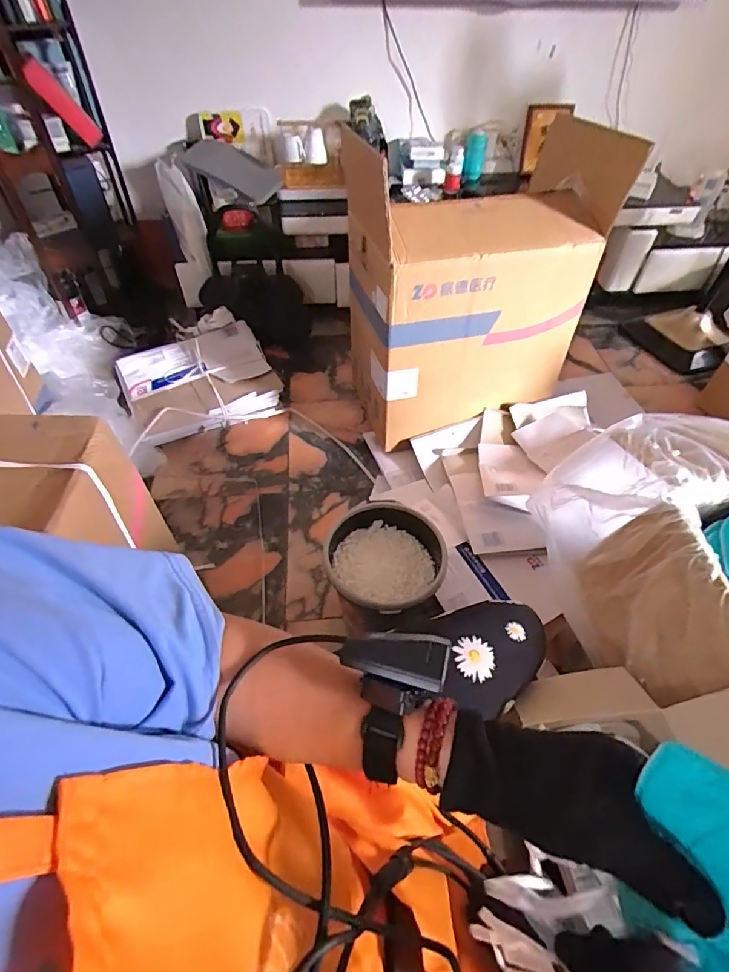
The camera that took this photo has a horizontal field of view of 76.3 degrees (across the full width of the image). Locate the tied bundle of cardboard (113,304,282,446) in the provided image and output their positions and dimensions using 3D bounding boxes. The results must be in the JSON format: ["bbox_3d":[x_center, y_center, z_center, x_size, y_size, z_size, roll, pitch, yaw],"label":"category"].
[{"bbox_3d":[-0.534,-0.348,1.497,0.448,0.175,0.362,-22,55,-18],"label":"tied bundle of cardboard"}]

